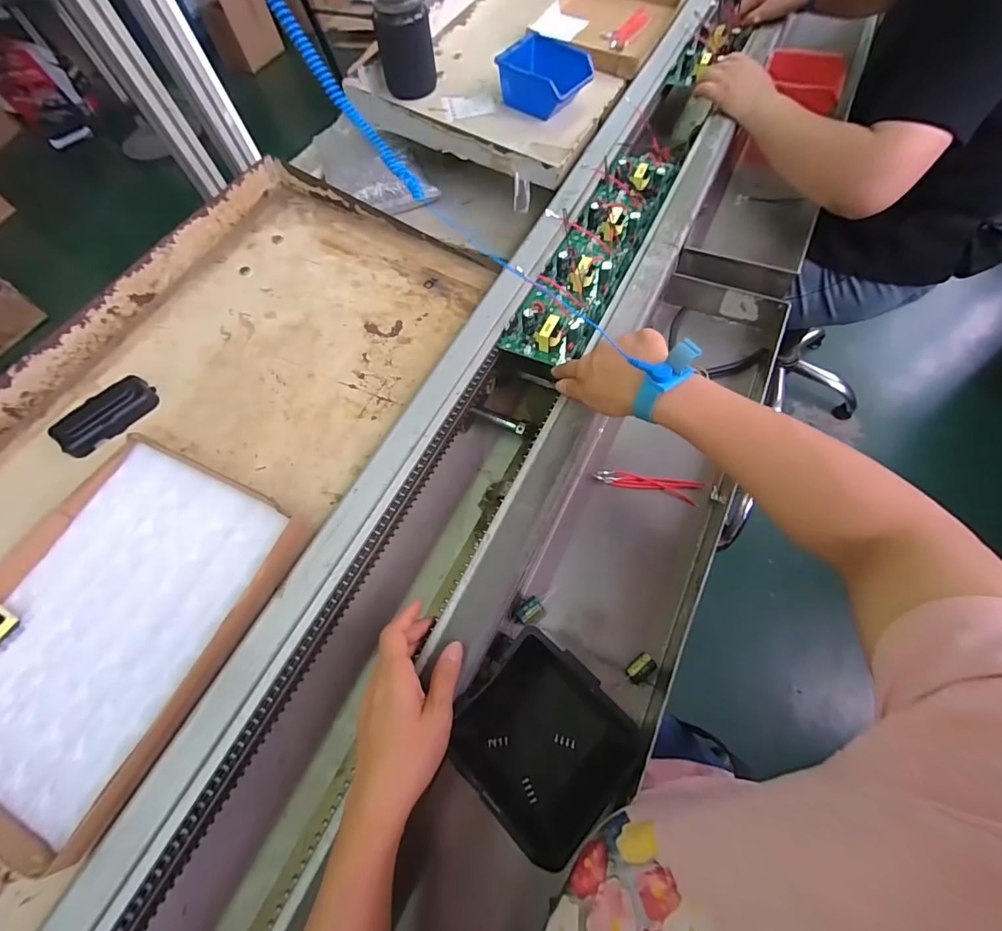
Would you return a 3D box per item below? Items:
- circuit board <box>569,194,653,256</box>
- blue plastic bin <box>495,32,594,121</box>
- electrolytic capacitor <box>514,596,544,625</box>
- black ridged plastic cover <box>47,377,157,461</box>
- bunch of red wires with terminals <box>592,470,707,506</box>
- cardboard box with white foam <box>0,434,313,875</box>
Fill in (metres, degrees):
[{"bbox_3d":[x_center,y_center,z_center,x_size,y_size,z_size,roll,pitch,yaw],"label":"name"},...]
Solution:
[{"bbox_3d":[0.156,-0.350,0.615,0.096,0.029,0.108,25,68,13],"label":"circuit board"},{"bbox_3d":[0.075,-0.650,0.736,0.131,0.062,0.109,30,69,18],"label":"blue plastic bin"},{"bbox_3d":[0.028,0.147,0.442,0.027,0.014,0.019,-37,66,-13],"label":"electrolytic capacitor"},{"bbox_3d":[-0.458,-0.059,0.506,0.043,0.022,0.107,39,72,18],"label":"black ridged plastic cover"},{"bbox_3d":[0.167,0.023,0.499,0.119,0.009,0.024,9,64,9],"label":"bunch of red wires with terminals"},{"bbox_3d":[-0.368,0.142,0.407,0.241,0.032,0.321,22,68,12],"label":"cardboard box with white foam"}]

